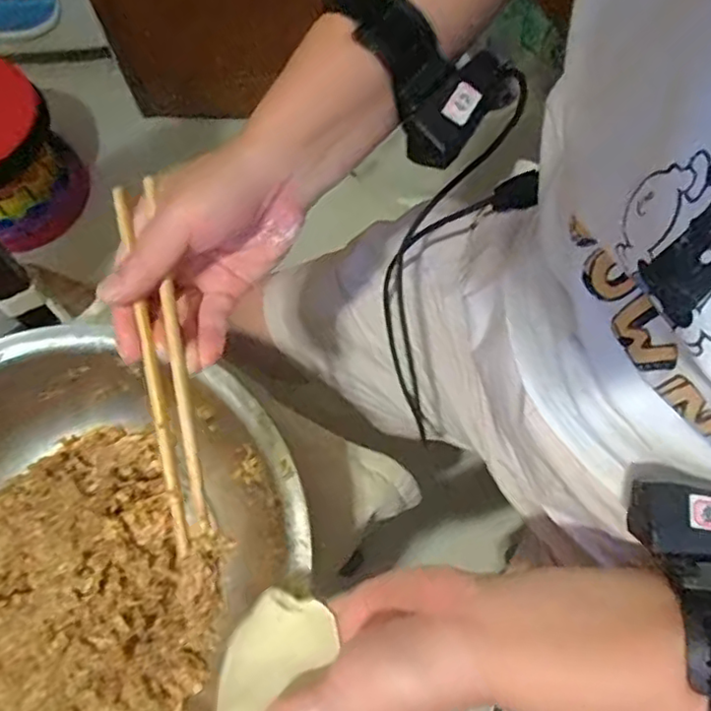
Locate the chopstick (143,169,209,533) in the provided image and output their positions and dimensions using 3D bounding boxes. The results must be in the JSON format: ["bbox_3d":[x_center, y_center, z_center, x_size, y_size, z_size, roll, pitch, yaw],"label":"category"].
[{"bbox_3d":[-0.097,-0.002,0.332,0.007,0.007,0.189,-10,89,-4],"label":"chopstick"}]

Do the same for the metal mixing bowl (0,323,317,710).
[{"bbox_3d":[-0.212,0.158,0.443,0.303,0.096,0.308,0,70,0],"label":"metal mixing bowl"}]

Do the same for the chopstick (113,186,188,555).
[{"bbox_3d":[-0.111,0.002,0.335,0.007,0.009,0.191,-12,86,-4],"label":"chopstick"}]

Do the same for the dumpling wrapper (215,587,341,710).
[{"bbox_3d":[-0.050,0.169,0.339,0.065,0.009,0.075,0,45,38],"label":"dumpling wrapper"}]

